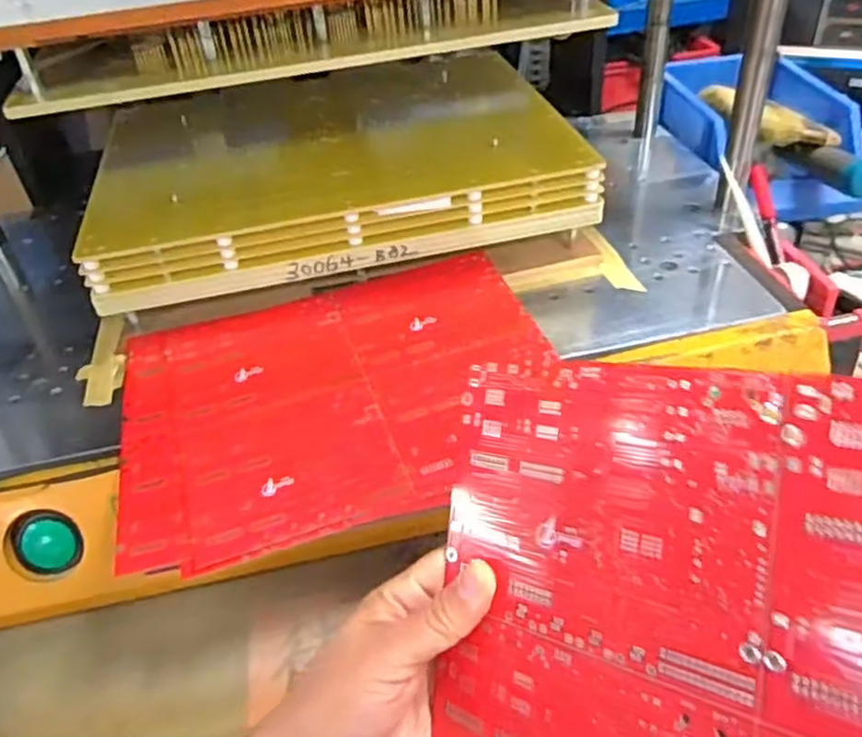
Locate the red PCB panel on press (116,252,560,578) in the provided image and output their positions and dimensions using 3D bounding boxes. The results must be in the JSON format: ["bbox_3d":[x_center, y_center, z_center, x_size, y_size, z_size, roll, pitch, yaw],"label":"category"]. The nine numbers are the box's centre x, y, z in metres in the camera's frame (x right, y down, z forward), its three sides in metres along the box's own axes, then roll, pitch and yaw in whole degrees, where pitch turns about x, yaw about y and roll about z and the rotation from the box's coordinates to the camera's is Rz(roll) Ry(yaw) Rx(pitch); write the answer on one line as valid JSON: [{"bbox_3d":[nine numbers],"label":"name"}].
[{"bbox_3d":[-0.061,0.017,0.496,0.288,0.007,0.217,-14,46,-9],"label":"red PCB panel on press"}]

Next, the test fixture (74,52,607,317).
[{"bbox_3d":[-0.085,-0.174,0.649,0.386,0.084,0.274,-12,41,-6],"label":"test fixture"}]

